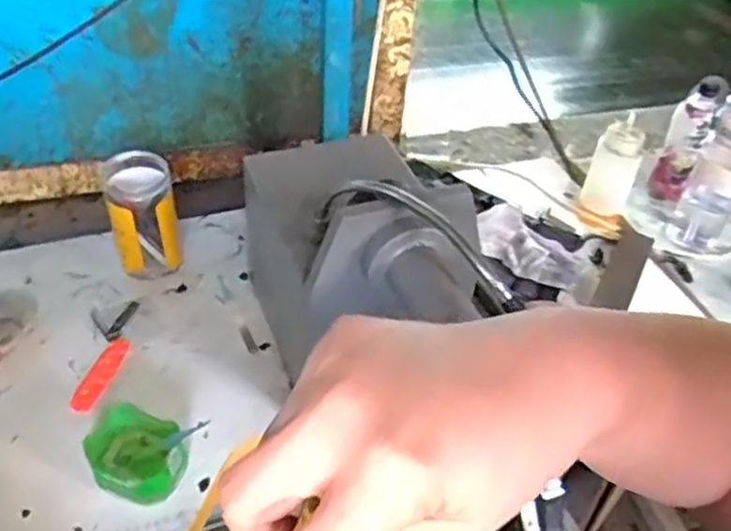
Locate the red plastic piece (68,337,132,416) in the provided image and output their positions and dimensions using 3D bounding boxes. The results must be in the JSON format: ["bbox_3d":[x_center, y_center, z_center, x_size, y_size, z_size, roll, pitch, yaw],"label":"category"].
[{"bbox_3d":[-0.326,0.132,0.869,0.030,0.006,0.116,13,43,8],"label":"red plastic piece"}]

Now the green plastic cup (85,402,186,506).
[{"bbox_3d":[-0.241,0.207,0.751,0.099,0.068,0.086,17,43,12],"label":"green plastic cup"}]

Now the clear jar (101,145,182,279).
[{"bbox_3d":[-0.303,-0.062,0.956,0.083,0.171,0.082,3,42,-3],"label":"clear jar"}]

